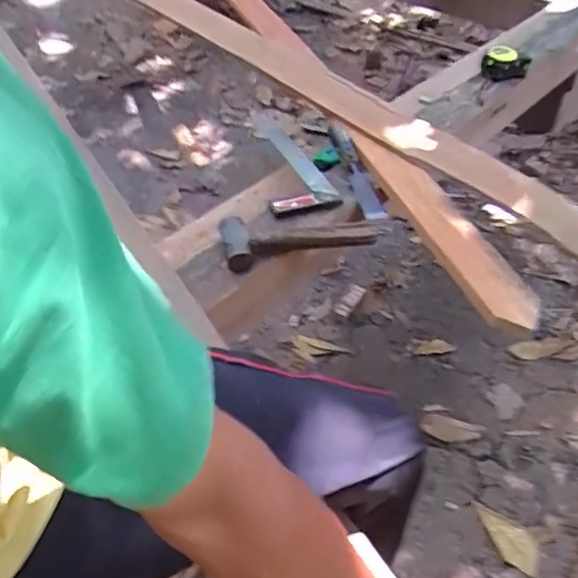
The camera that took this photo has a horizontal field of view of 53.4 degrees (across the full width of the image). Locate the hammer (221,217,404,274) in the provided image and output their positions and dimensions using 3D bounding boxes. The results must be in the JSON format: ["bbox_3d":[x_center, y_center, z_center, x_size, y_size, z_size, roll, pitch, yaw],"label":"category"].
[{"bbox_3d":[0.024,-0.083,0.872,0.247,0.040,0.078,-10,46,-12],"label":"hammer"}]

